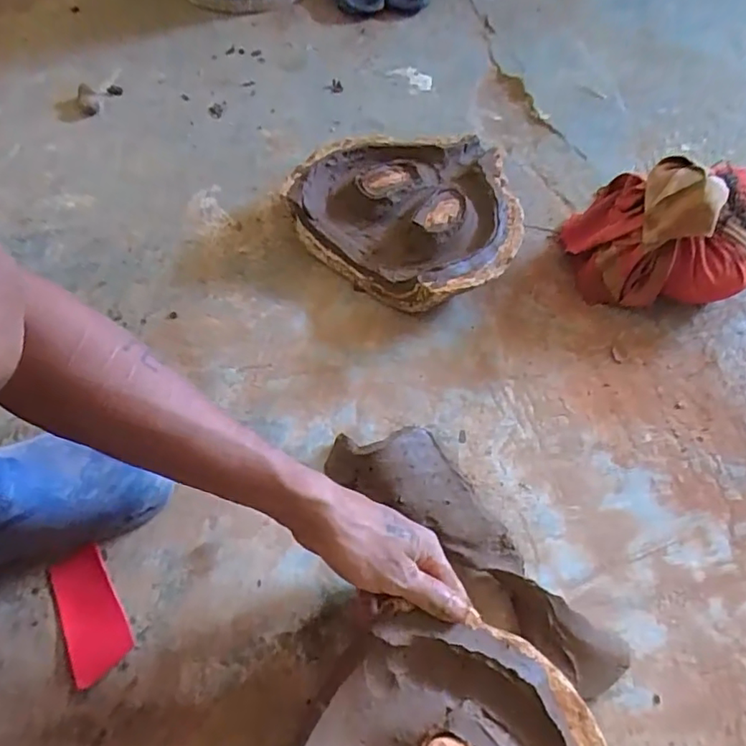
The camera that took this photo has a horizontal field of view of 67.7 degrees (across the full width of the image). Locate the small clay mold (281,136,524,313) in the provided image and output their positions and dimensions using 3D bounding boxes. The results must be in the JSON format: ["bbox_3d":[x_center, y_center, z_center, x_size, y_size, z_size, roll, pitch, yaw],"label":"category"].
[{"bbox_3d":[0.058,-0.200,0.675,0.275,0.066,0.254,-1,57,1],"label":"small clay mold"}]

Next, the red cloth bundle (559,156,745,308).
[{"bbox_3d":[0.319,-0.165,0.611,0.191,0.126,0.170,15,59,10],"label":"red cloth bundle"}]

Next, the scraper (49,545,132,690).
[{"bbox_3d":[-0.237,0.200,0.464,0.048,0.006,0.104,-26,60,-14],"label":"scraper"}]

